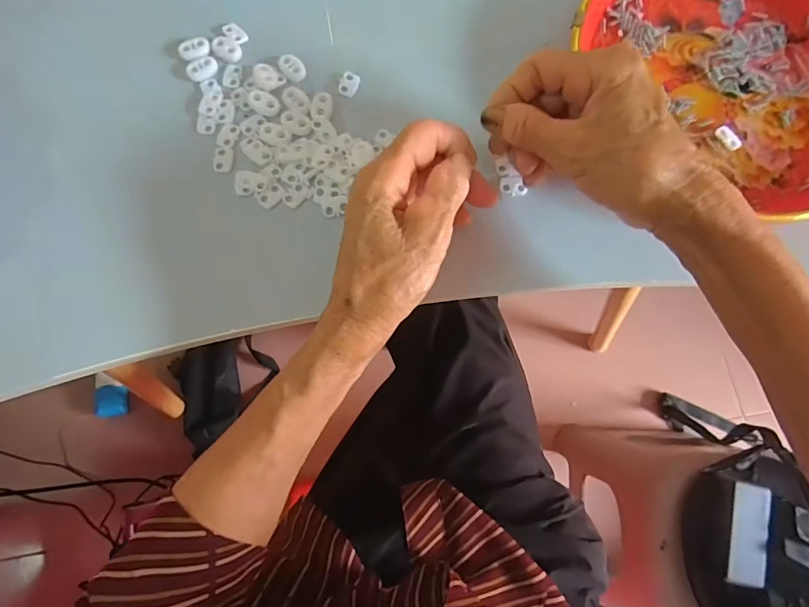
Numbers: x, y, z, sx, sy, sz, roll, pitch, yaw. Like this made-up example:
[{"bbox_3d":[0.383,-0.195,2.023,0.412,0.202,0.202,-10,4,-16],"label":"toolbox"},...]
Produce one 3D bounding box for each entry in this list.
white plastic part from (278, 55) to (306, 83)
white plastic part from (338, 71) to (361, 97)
[{"bbox_3d":[-0.079,-0.167,0.324,0.015,0.004,0.022,-30,80,-6],"label":"white plastic part"},{"bbox_3d":[-0.039,-0.156,0.325,0.012,0.004,0.020,21,79,4],"label":"white plastic part"}]

